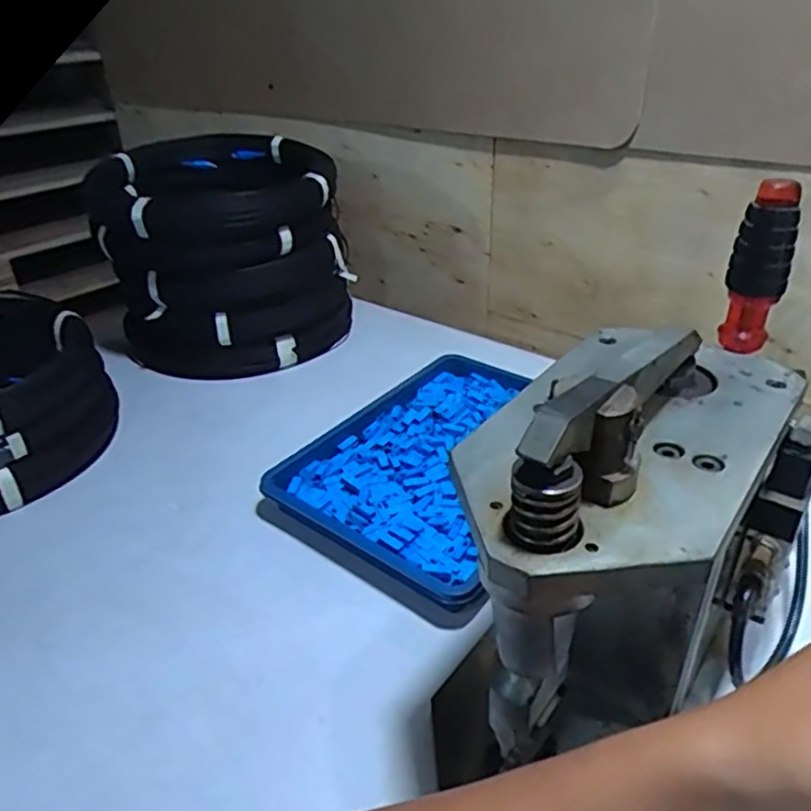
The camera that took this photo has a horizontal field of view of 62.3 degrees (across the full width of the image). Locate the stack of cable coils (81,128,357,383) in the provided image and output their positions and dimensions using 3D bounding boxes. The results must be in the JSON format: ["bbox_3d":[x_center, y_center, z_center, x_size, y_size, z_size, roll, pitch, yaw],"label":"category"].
[{"bbox_3d":[-0.244,-0.210,0.916,0.293,0.258,0.317,-14,34,-19],"label":"stack of cable coils"}]

